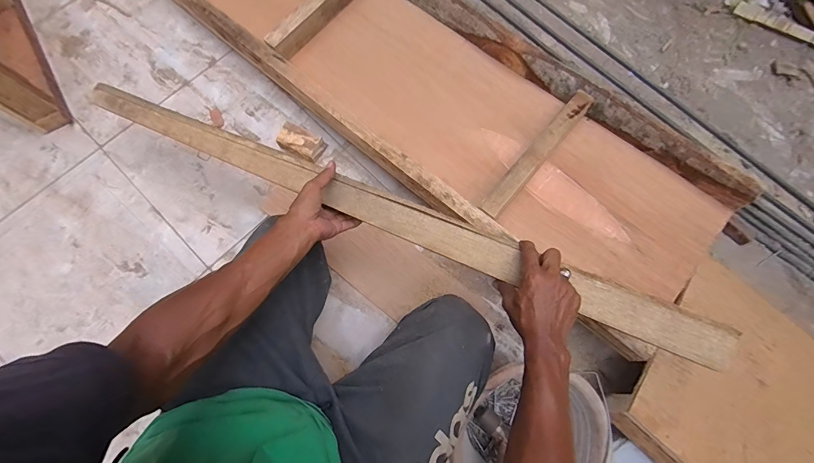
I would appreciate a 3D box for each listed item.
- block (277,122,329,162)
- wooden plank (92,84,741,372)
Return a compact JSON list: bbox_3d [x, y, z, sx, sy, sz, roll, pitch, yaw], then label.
[{"bbox_3d":[-0.242,-0.204,0.858,0.100,0.043,0.065,23,76,4],"label":"block"},{"bbox_3d":[-0.083,-0.051,0.590,1.071,0.019,0.058,23,76,13],"label":"wooden plank"}]

